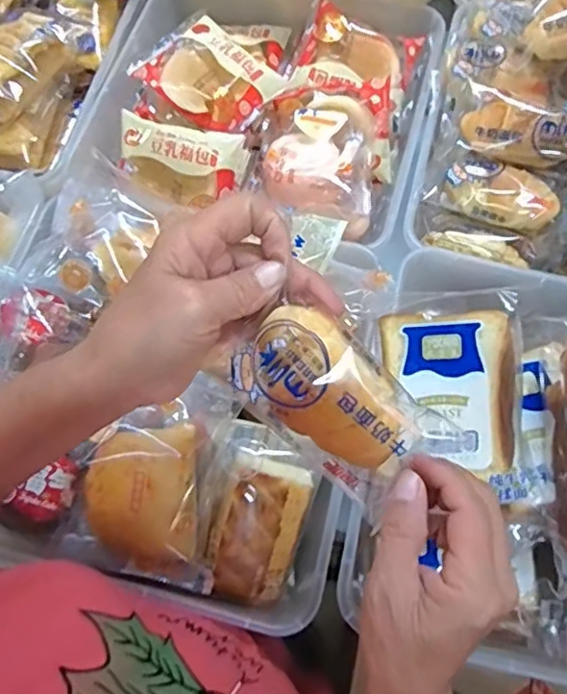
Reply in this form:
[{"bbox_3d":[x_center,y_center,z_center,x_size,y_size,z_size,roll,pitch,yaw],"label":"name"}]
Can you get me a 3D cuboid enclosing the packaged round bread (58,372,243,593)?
[{"bbox_3d":[-0.084,0.086,0.401,0.097,0.045,0.126,10,68,5],"label":"packaged round bread"}]

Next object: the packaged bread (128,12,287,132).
[{"bbox_3d":[-0.064,-0.241,0.533,0.104,0.029,0.081,38,73,15],"label":"packaged bread"}]

